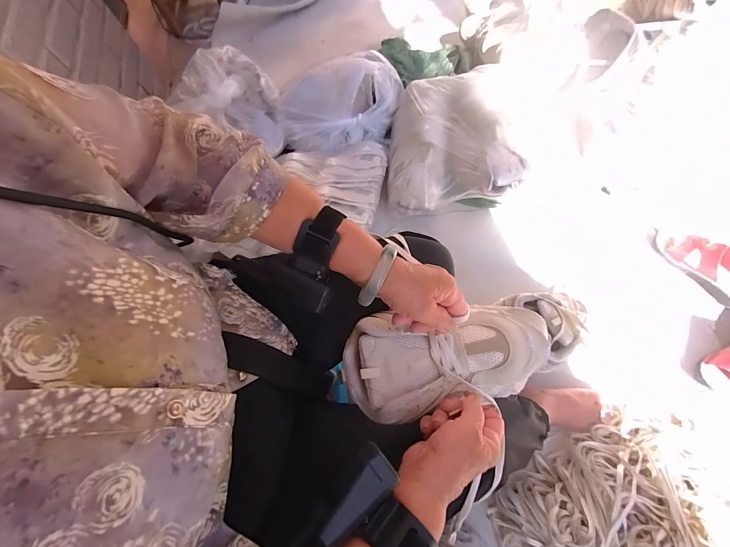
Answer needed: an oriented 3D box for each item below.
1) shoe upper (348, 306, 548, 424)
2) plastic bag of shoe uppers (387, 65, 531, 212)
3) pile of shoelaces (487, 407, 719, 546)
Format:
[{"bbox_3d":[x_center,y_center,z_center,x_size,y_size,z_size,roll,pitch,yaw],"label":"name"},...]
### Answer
[{"bbox_3d":[0.093,0.093,0.370,0.235,0.042,0.119,-9,68,-2],"label":"shoe upper"},{"bbox_3d":[0.209,-0.355,0.843,0.310,0.153,0.360,-4,67,8],"label":"plastic bag of shoe uppers"},{"bbox_3d":[0.468,0.480,0.546,0.369,0.100,0.348,-33,66,-5],"label":"pile of shoelaces"}]

